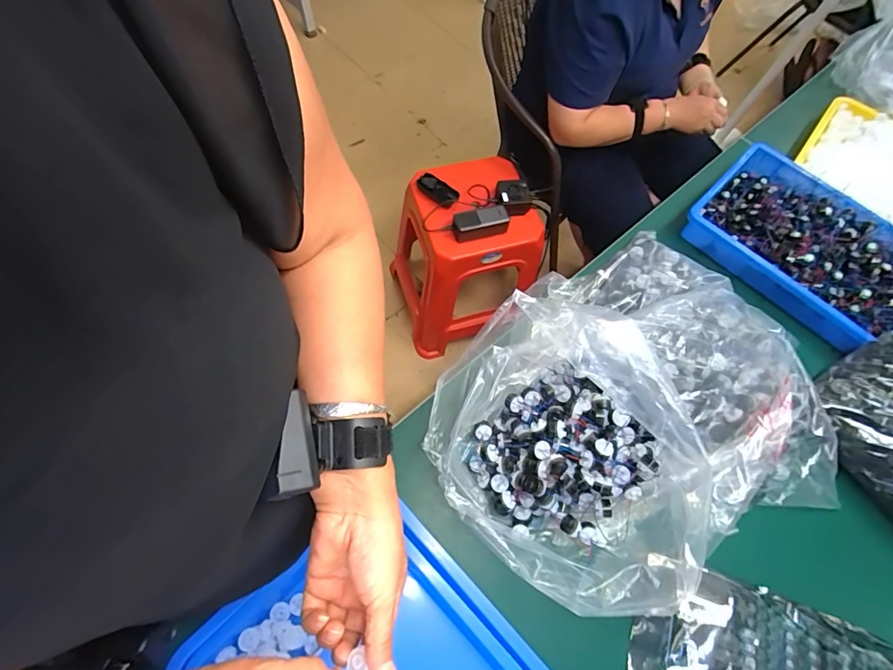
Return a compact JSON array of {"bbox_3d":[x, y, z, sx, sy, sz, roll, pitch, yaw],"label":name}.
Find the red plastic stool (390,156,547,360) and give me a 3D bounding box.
[{"bbox_3d":[0.041,-0.221,1.263,0.352,0.481,0.340,-19,68,-12],"label":"red plastic stool"}]

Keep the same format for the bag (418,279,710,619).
[{"bbox_3d":[0.141,0.139,0.502,0.260,0.158,0.349,-37,73,-18],"label":"bag"}]

